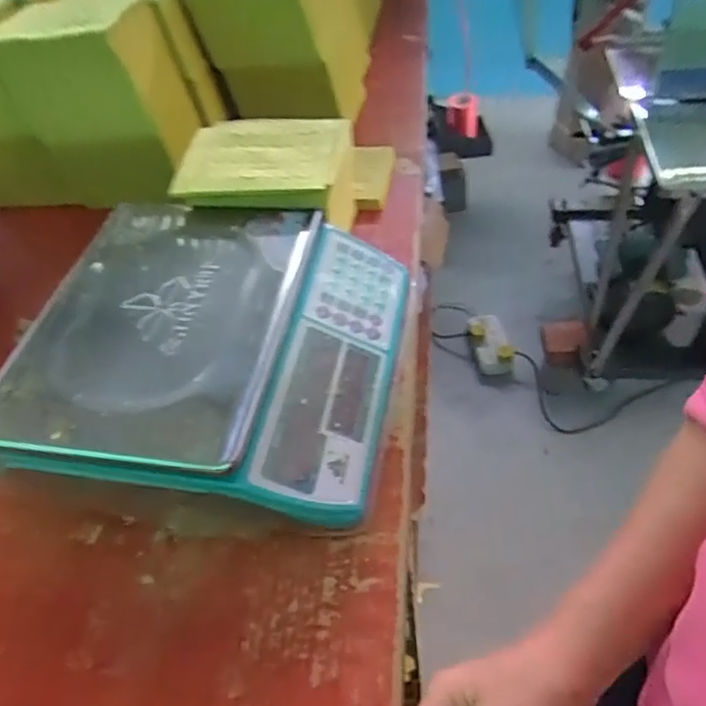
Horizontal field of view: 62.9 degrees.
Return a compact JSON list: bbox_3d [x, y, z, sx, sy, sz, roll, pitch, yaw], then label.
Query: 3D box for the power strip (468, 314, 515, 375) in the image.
[{"bbox_3d":[0.414,-0.032,1.741,0.110,0.044,0.219,-9,51,0],"label":"power strip"}]

